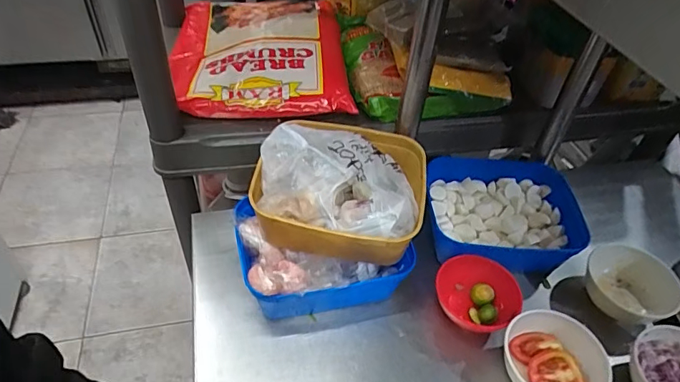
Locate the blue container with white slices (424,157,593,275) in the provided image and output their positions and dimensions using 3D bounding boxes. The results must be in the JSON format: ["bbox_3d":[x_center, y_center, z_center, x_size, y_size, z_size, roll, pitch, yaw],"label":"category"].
[{"bbox_3d":[0.229,0.037,0.662,0.212,0.061,0.182,3,44,-3],"label":"blue container with white slices"}]

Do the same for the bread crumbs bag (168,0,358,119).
[{"bbox_3d":[-0.131,-0.225,0.736,0.276,0.057,0.300,-1,44,-7],"label":"bread crumbs bag"}]

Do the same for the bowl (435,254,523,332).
[{"bbox_3d":[0.170,0.130,0.579,0.097,0.050,0.102,3,44,-3],"label":"bowl"}]

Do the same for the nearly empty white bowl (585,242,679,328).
[{"bbox_3d":[0.376,0.118,0.602,0.102,0.044,0.107,3,44,-3],"label":"nearly empty white bowl"}]

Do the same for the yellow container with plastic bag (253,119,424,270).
[{"bbox_3d":[0.000,-0.002,0.563,0.194,0.087,0.163,11,44,6],"label":"yellow container with plastic bag"}]

